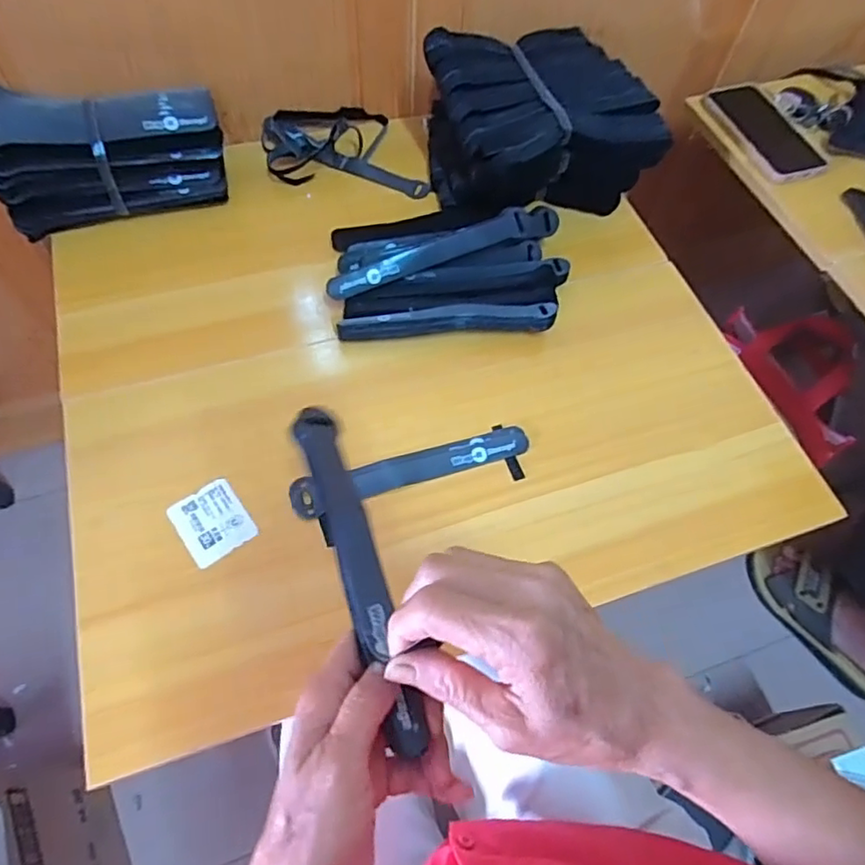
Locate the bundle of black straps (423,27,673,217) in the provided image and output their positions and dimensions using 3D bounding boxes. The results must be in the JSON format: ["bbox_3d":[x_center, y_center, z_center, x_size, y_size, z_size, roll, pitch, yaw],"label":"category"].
[{"bbox_3d":[0.106,-0.324,0.622,0.211,0.112,0.180,-13,64,-10],"label":"bundle of black straps"}]

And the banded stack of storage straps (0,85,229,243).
[{"bbox_3d":[-0.308,-0.271,0.574,0.201,0.099,0.081,-13,64,-10],"label":"banded stack of storage straps"}]

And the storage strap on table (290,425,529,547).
[{"bbox_3d":[-0.013,0.037,0.488,0.198,0.009,0.051,-14,64,-11],"label":"storage strap on table"}]

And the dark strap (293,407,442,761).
[{"bbox_3d":[-0.041,0.063,0.313,0.022,0.015,0.194,-16,57,-12],"label":"dark strap"}]

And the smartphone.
[{"bbox_3d":[0.405,-0.372,0.726,0.086,0.008,0.178,-15,64,-11],"label":"smartphone"}]

